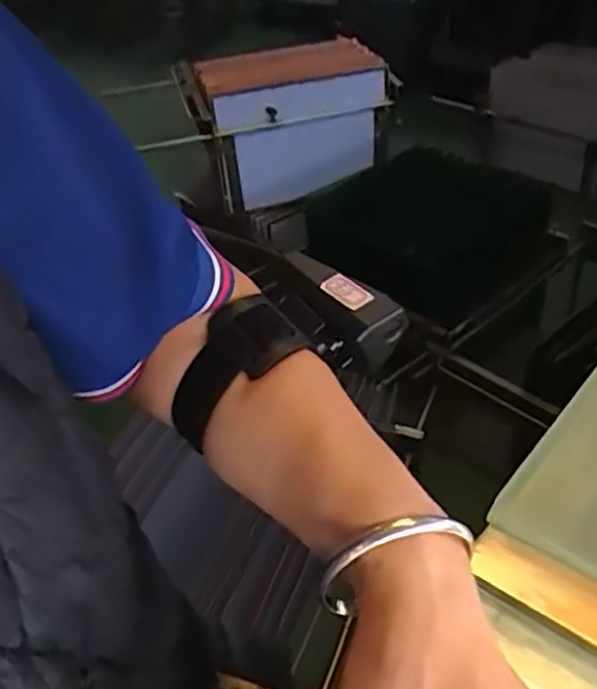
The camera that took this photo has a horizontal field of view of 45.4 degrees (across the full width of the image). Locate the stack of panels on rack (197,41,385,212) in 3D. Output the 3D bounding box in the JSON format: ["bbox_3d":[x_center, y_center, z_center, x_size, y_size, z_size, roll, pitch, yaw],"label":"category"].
[{"bbox_3d":[-0.010,-0.518,1.644,0.385,0.270,0.255,-11,38,-7],"label":"stack of panels on rack"}]

